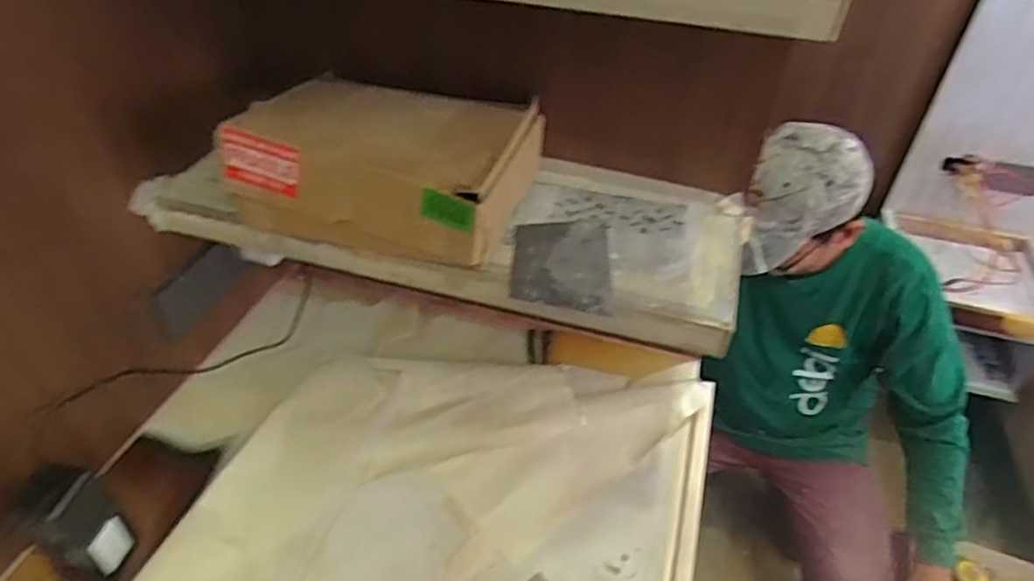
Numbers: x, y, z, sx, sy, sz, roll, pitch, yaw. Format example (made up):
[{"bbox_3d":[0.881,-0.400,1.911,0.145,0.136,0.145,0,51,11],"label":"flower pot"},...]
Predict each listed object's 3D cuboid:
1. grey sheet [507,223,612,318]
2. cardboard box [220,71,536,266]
[{"bbox_3d":[0.044,-0.029,0.641,0.093,0.011,0.136,4,40,2],"label":"grey sheet"},{"bbox_3d":[-0.128,-0.136,0.666,0.265,0.102,0.194,12,41,11],"label":"cardboard box"}]

